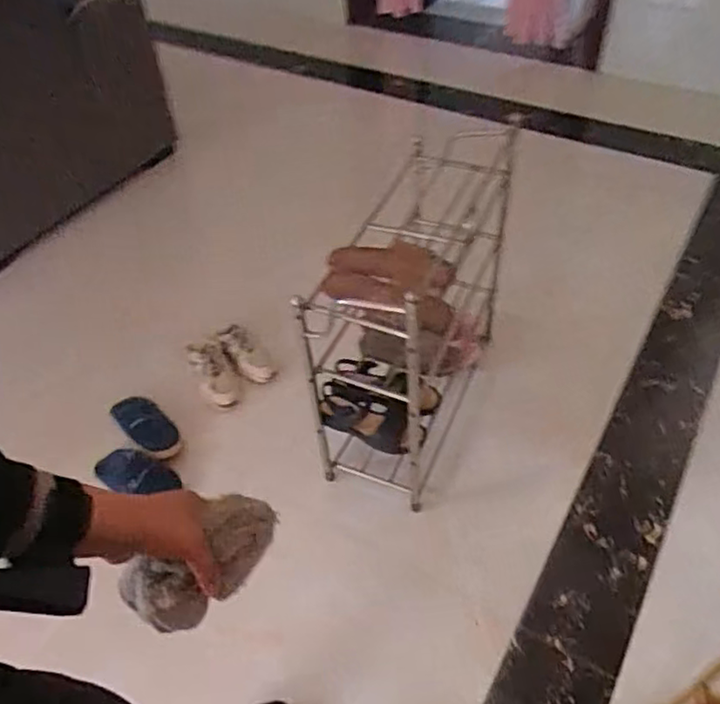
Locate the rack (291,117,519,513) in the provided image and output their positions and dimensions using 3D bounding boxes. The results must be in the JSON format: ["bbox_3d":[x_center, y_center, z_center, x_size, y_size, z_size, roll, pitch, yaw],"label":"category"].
[{"bbox_3d":[0.105,-0.055,1.298,0.235,0.565,0.476,18,52,19],"label":"rack"}]

